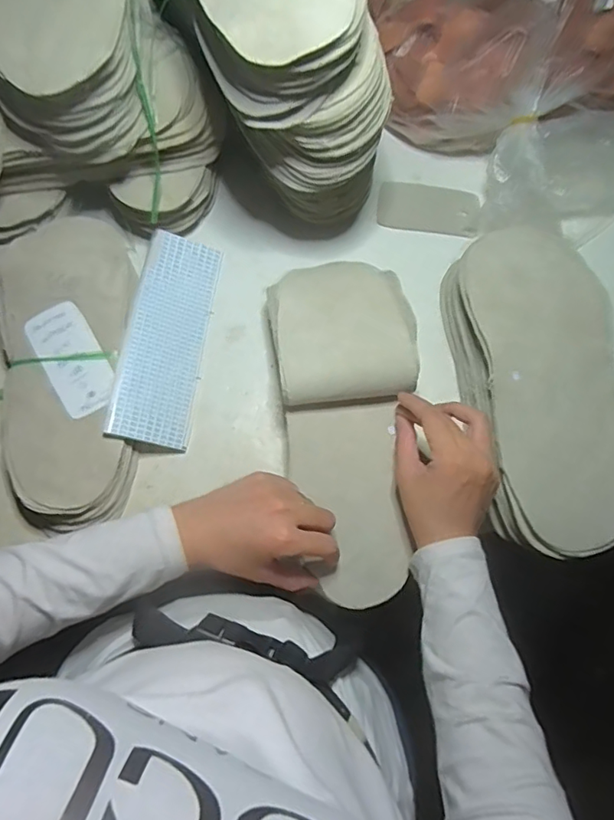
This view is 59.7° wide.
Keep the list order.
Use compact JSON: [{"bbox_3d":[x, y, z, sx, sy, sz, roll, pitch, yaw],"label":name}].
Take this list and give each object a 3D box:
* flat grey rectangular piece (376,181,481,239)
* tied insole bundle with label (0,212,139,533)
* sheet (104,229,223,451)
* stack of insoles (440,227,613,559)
[{"bbox_3d":[0.124,-0.206,0.544,0.100,0.007,0.049,10,86,3],"label":"flat grey rectangular piece"},{"bbox_3d":[-0.215,-0.044,0.476,0.125,0.040,0.272,-8,77,-1],"label":"tied insole bundle with label"},{"bbox_3d":[-0.129,-0.067,0.495,0.073,0.008,0.197,14,74,-25],"label":"sheet"},{"bbox_3d":[0.201,-0.020,0.466,0.129,0.058,0.277,-8,77,-1],"label":"stack of insoles"}]

